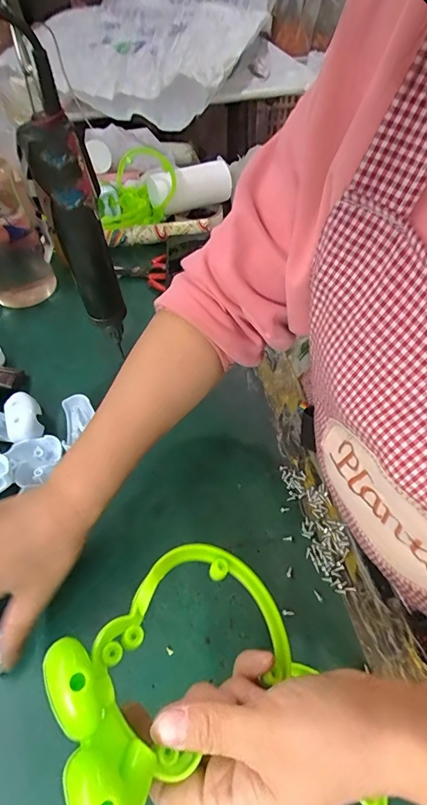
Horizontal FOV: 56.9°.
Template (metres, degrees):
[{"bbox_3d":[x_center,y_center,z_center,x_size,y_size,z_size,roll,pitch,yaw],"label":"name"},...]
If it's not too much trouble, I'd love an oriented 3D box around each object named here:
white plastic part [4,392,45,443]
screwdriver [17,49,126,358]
[{"bbox_3d":[-0.196,0.019,0.411,0.032,0.027,0.060,-20,54,-14],"label":"white plastic part"},{"bbox_3d":[-0.124,-0.157,0.364,0.043,0.224,0.051,-21,54,-13],"label":"screwdriver"}]

